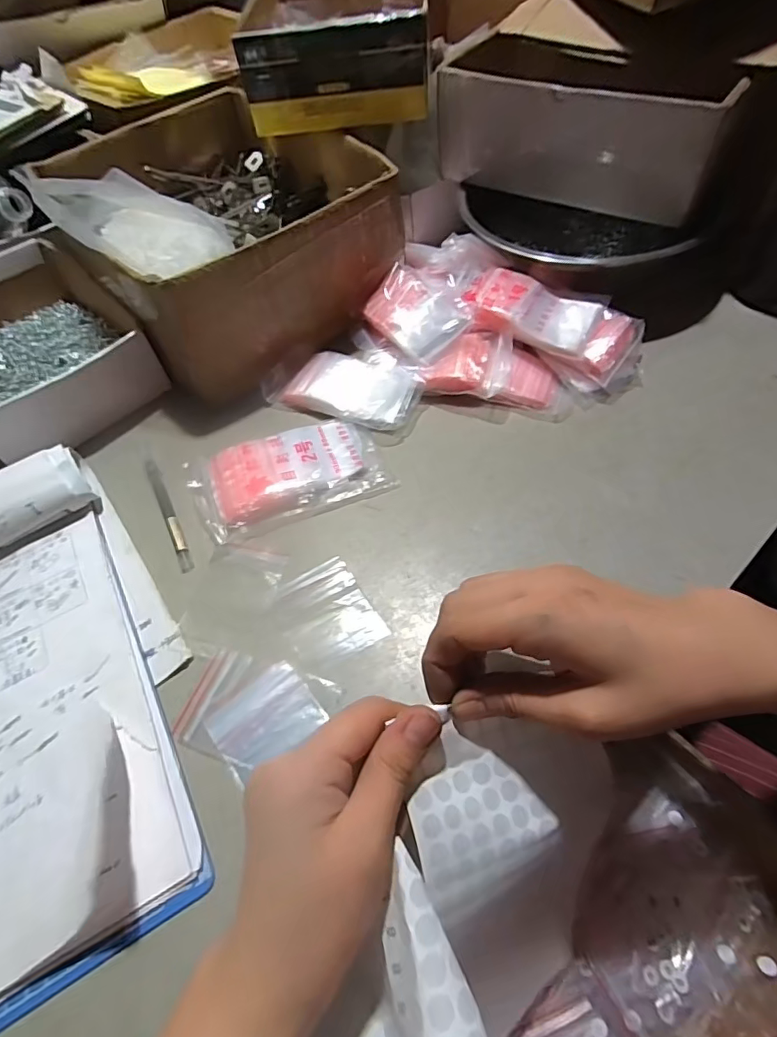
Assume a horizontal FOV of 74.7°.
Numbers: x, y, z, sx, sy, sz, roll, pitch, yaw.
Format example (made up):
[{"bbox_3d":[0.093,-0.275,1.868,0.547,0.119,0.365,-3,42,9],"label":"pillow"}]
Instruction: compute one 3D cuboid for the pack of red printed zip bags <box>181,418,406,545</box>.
[{"bbox_3d":[-0.081,-0.039,0.406,0.150,0.017,0.085,-19,59,-8],"label":"pack of red printed zip bags"}]

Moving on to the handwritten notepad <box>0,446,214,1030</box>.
[{"bbox_3d":[-0.255,0.115,0.305,0.233,0.040,0.311,-29,61,-13],"label":"handwritten notepad"}]

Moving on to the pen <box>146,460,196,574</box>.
[{"bbox_3d":[-0.174,-0.007,0.402,0.010,0.006,0.120,-26,60,-12],"label":"pen"}]

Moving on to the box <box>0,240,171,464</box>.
[{"bbox_3d":[-0.352,-0.166,0.493,0.165,0.063,0.248,-39,64,-19],"label":"box"}]

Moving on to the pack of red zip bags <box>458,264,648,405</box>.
[{"bbox_3d":[0.144,-0.164,0.440,0.161,0.034,0.071,33,66,7],"label":"pack of red zip bags"}]

